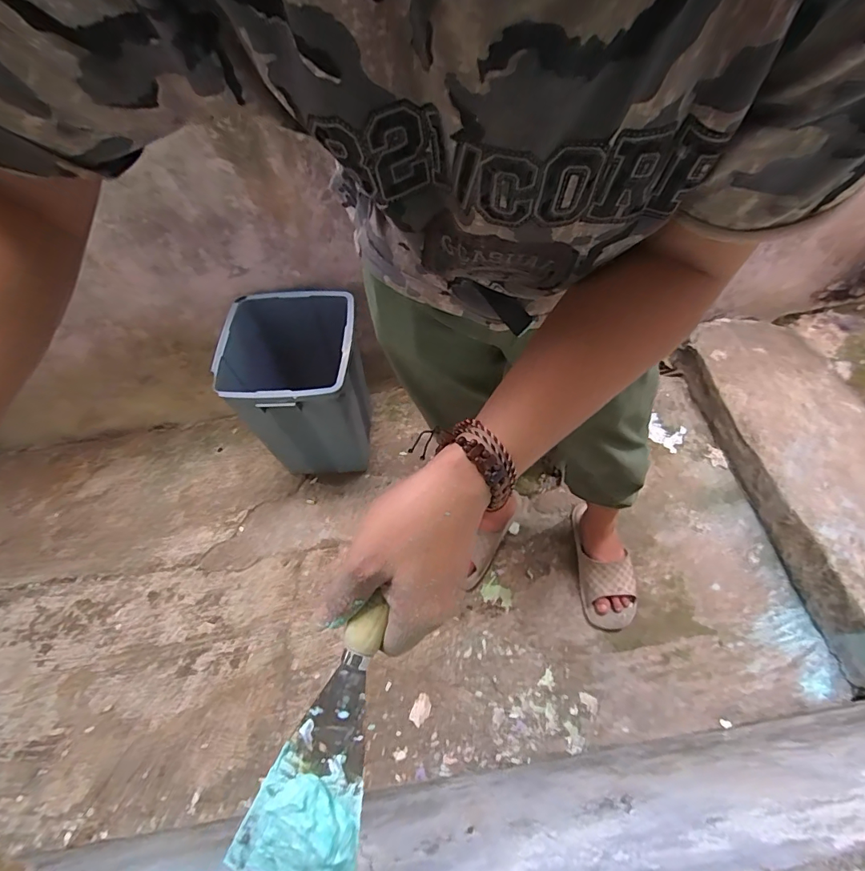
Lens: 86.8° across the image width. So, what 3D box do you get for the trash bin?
[{"bbox_3d":[-0.262,-0.086,1.048,0.255,0.408,0.302,-5,54,5],"label":"trash bin"}]

